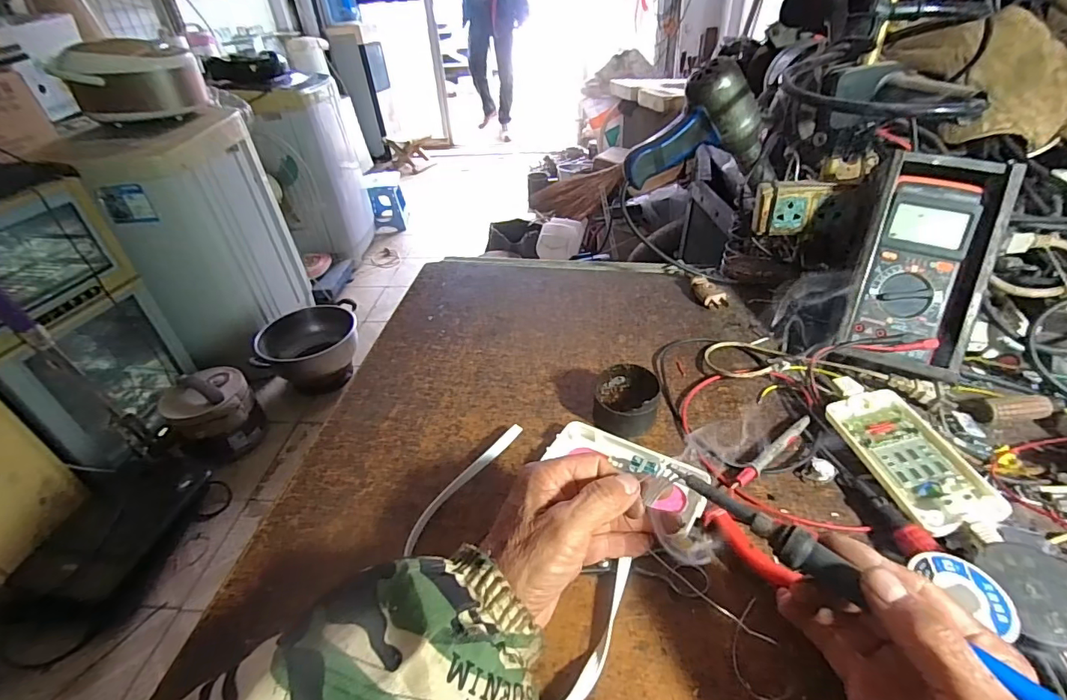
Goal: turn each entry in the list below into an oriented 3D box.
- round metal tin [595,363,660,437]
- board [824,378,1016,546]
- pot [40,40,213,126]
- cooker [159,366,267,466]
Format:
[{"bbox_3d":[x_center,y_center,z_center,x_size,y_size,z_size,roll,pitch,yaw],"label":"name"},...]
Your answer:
[{"bbox_3d":[0.087,0.043,0.448,0.059,0.034,0.059,-2,38,2],"label":"round metal tin"},{"bbox_3d":[0.297,0.084,0.391,0.061,0.026,0.151,-7,38,-5],"label":"board"},{"bbox_3d":[-1.126,-0.758,1.371,0.281,0.184,0.257,-2,38,2],"label":"pot"},{"bbox_3d":[-0.888,0.196,1.372,0.213,0.209,0.273,-33,46,-32],"label":"cooker"}]

